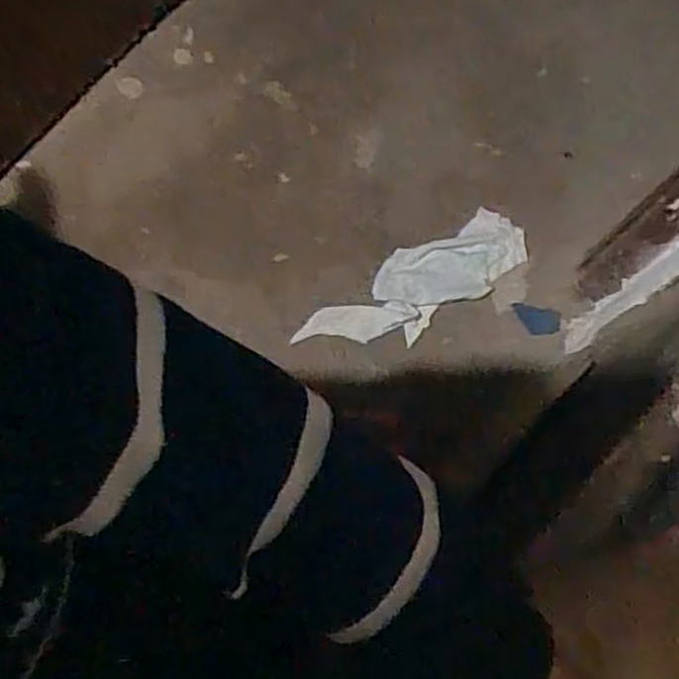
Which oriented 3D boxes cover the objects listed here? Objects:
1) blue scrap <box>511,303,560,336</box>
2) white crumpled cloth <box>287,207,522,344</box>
[{"bbox_3d":[0.286,-0.028,1.036,0.070,0.004,0.040,14,89,5],"label":"blue scrap"},{"bbox_3d":[0.113,-0.073,1.037,0.348,0.028,0.115,-33,80,-6],"label":"white crumpled cloth"}]

